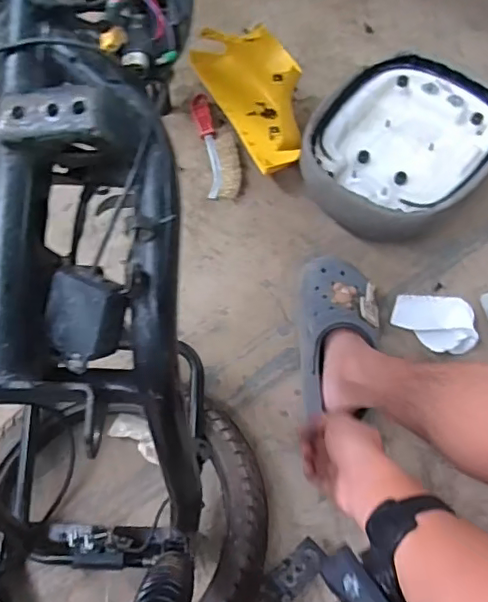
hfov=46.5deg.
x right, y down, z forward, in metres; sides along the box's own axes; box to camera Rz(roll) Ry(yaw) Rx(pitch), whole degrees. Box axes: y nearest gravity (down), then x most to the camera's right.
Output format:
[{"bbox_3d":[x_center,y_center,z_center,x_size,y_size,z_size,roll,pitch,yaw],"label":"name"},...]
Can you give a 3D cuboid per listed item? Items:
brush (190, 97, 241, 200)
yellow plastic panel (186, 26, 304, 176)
[{"bbox_3d":[-0.048,-0.282,1.003,0.061,0.016,0.238,-9,64,-5],"label":"brush"},{"bbox_3d":[0.024,-0.365,0.986,0.120,0.125,0.311,-24,66,-12],"label":"yellow plastic panel"}]

